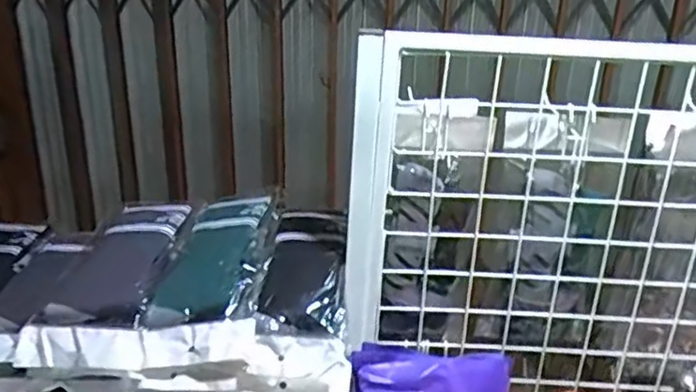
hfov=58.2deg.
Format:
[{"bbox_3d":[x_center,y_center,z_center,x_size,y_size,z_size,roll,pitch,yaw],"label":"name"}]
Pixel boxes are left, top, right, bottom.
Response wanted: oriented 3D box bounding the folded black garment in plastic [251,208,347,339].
[{"bbox_3d":[-0.051,0.071,0.748,0.098,0.058,0.225,2,23,-1],"label":"folded black garment in plastic"}]

